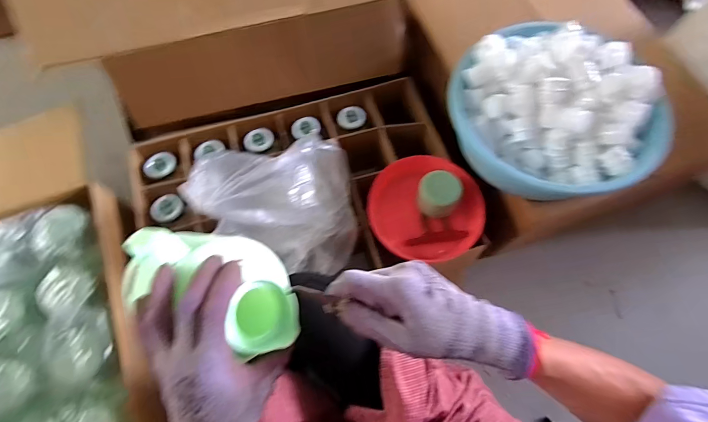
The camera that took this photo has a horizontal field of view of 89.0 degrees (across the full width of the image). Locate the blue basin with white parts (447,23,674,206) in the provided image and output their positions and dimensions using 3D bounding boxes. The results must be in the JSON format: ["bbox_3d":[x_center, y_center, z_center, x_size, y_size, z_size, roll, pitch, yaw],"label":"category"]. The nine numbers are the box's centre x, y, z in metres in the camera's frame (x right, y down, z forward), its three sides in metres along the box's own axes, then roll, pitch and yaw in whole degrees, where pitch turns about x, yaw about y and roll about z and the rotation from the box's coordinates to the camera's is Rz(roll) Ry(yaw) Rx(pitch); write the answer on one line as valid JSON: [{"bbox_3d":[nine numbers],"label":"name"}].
[{"bbox_3d":[0.353,-0.185,0.656,0.323,0.126,0.358,-30,72,-12],"label":"blue basin with white parts"}]

